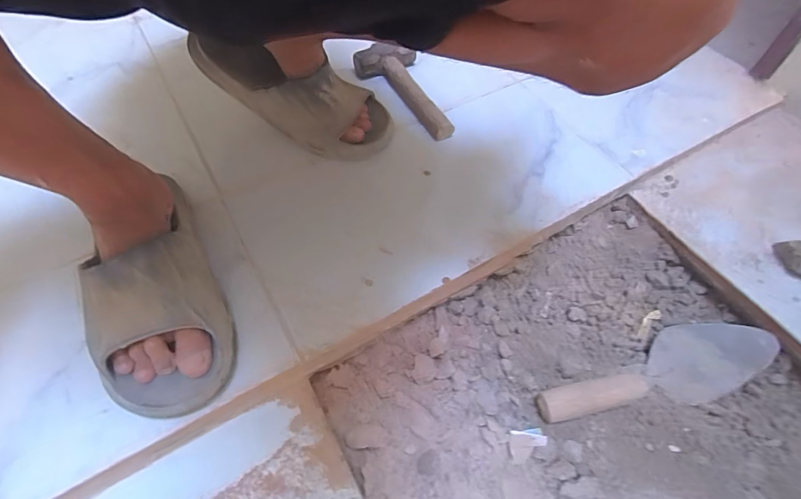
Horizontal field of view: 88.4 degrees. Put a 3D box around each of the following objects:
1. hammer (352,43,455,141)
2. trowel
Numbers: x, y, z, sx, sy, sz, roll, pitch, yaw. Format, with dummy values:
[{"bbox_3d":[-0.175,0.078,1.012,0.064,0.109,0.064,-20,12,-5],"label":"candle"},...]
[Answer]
[{"bbox_3d":[0.005,-0.245,0.647,0.103,0.047,0.217,-15,59,-12],"label":"hammer"},{"bbox_3d":[0.285,0.135,0.464,0.276,0.048,0.083,-8,58,-9],"label":"trowel"}]

